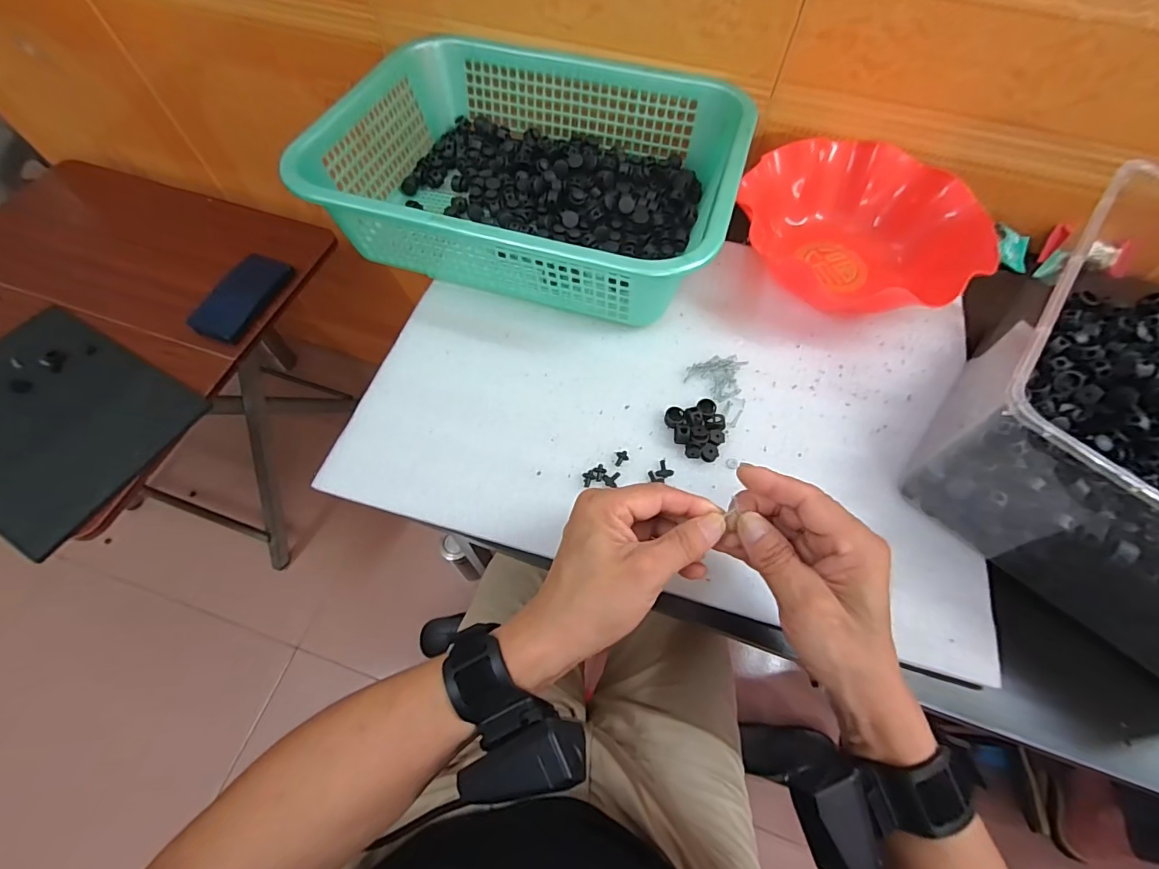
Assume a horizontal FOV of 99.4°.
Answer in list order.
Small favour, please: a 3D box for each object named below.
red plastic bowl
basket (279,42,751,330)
[{"bbox_3d":[0.272,-0.202,0.489,0.215,0.061,0.215,0,64,-1],"label":"red plastic bowl"},{"bbox_3d":[-0.042,-0.262,0.492,0.380,0.095,0.295,17,65,7],"label":"basket"}]

